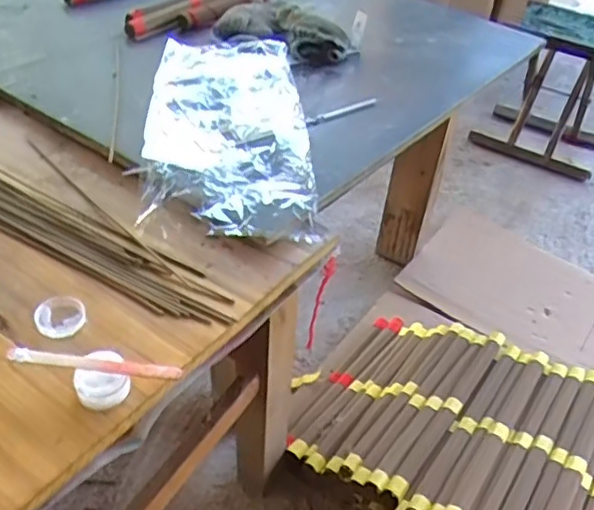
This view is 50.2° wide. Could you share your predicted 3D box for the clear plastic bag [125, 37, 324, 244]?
[{"bbox_3d":[-0.079,-0.150,0.730,0.177,0.041,0.391,0,41,-7],"label":"clear plastic bag"}]

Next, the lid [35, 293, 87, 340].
[{"bbox_3d":[-0.190,0.047,0.509,0.037,0.008,0.046,-27,51,-33],"label":"lid"}]

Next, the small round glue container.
[{"bbox_3d":[-0.138,0.090,0.451,0.035,0.027,0.033,4,41,-3],"label":"small round glue container"}]

